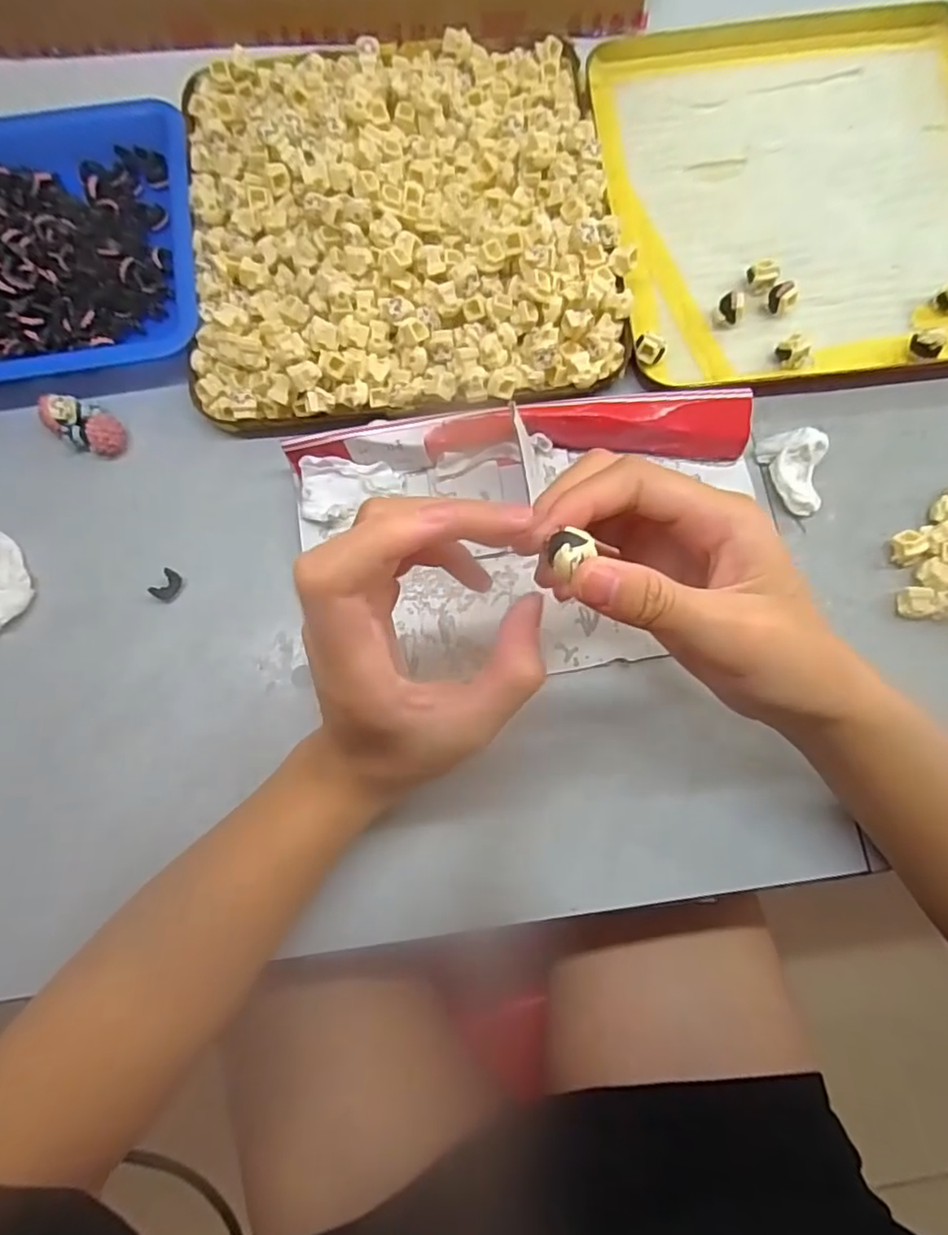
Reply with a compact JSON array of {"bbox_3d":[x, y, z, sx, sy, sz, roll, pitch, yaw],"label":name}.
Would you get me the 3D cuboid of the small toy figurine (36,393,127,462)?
[{"bbox_3d":[-0.208,-0.103,0.323,0.037,0.021,0.025,28,80,6],"label":"small toy figurine"}]

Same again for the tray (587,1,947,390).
[{"bbox_3d":[0.197,-0.256,0.354,0.231,0.015,0.250,-6,78,-1],"label":"tray"}]

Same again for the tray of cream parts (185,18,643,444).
[{"bbox_3d":[-0.041,-0.227,0.340,0.232,0.034,0.236,-6,78,-1],"label":"tray of cream parts"}]

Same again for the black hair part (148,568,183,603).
[{"bbox_3d":[-0.157,-0.016,0.309,0.010,0.008,0.016,30,80,6],"label":"black hair part"}]

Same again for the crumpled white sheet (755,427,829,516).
[{"bbox_3d":[0.165,-0.076,0.312,0.027,0.023,0.040,3,78,1],"label":"crumpled white sheet"}]

